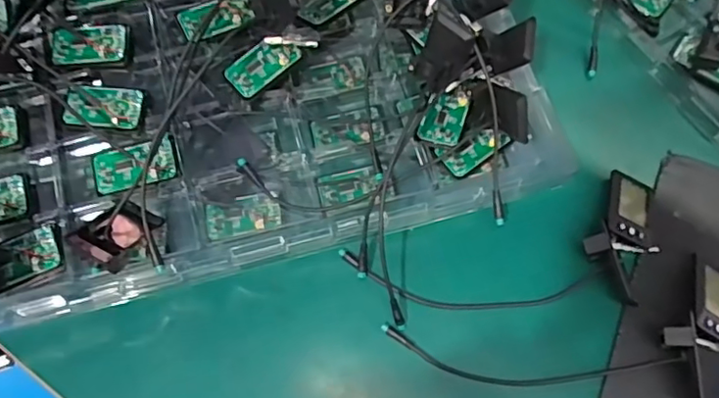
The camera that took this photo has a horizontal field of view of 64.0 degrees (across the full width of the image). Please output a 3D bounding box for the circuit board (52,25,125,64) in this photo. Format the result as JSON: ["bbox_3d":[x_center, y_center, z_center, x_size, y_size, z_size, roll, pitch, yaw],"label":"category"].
[{"bbox_3d":[-0.275,-0.159,0.583,0.074,0.011,0.043,-7,67,-1],"label":"circuit board"}]

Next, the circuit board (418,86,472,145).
[{"bbox_3d":[0.087,-0.085,0.576,0.038,0.007,0.068,18,71,9],"label":"circuit board"}]

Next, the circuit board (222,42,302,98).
[{"bbox_3d":[-0.098,-0.136,0.581,0.074,0.011,0.040,-42,73,-13],"label":"circuit board"}]

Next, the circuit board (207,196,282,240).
[{"bbox_3d":[-0.117,0.018,0.583,0.073,0.008,0.036,-12,69,-2],"label":"circuit board"}]

